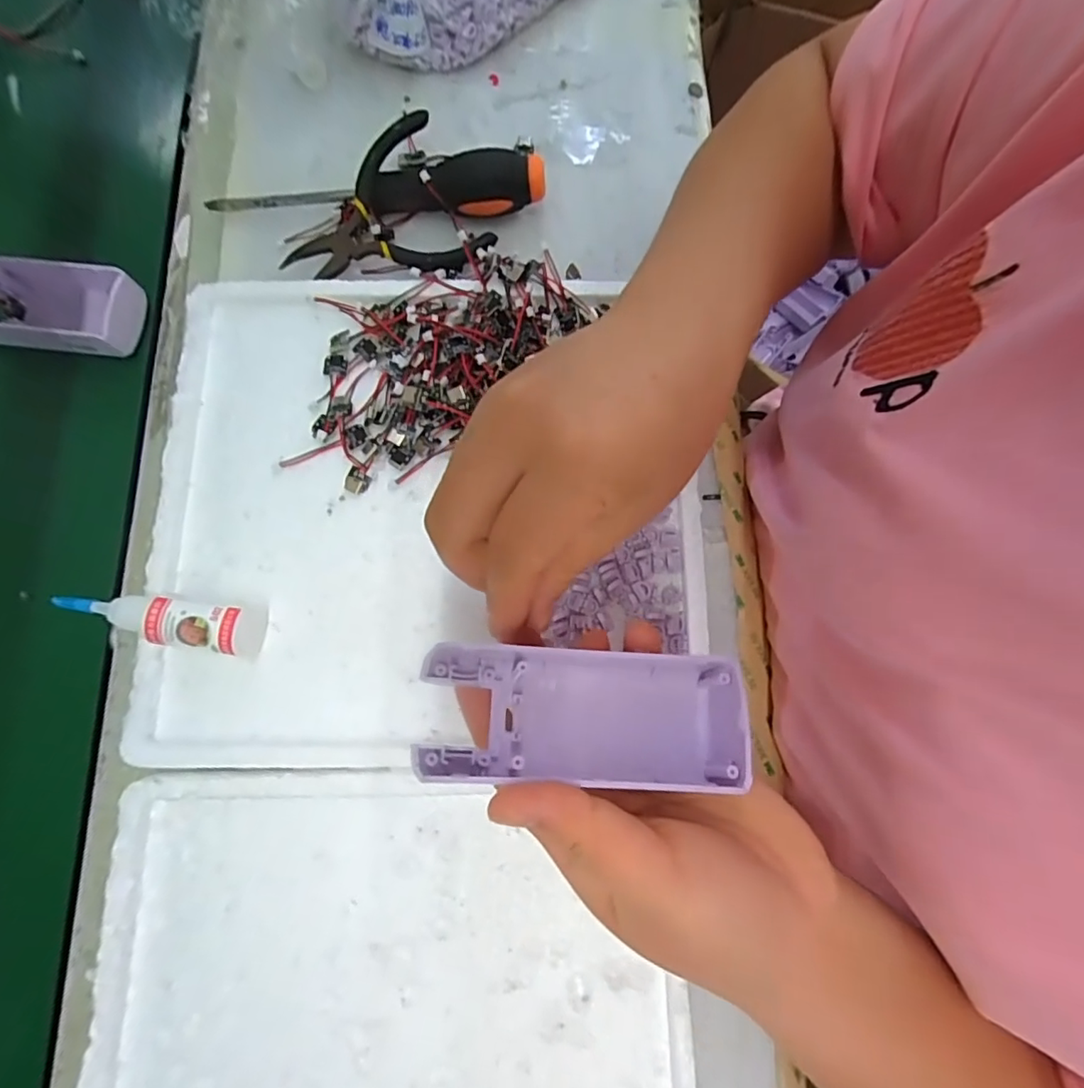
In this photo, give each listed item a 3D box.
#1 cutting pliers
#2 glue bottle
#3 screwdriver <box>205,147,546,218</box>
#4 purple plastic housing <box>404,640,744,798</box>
[{"bbox_3d":[-0.089,-0.176,0.309,0.106,0.035,0.082,-31,79,-7],"label":"cutting pliers"},{"bbox_3d":[-0.174,0.036,0.260,0.092,0.027,0.022,8,77,1],"label":"glue bottle"},{"bbox_3d":[-0.097,-0.207,0.321,0.194,0.028,0.025,-1,77,-1],"label":"screwdriver"},{"bbox_3d":[0.015,0.060,0.191,0.106,0.027,0.040,5,77,0],"label":"purple plastic housing"}]

